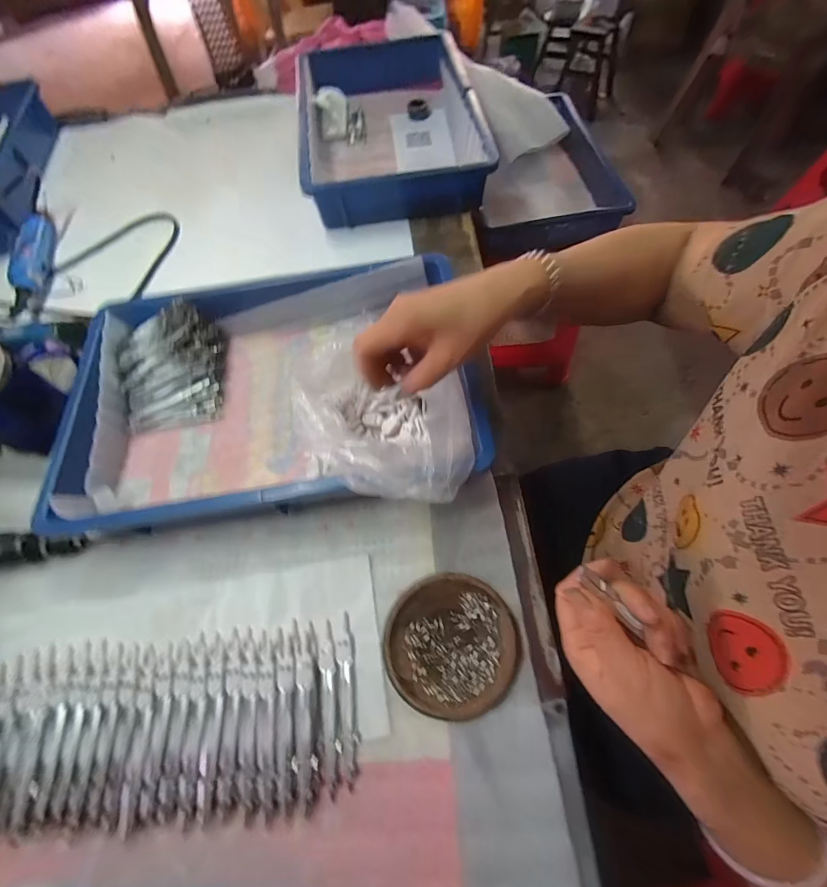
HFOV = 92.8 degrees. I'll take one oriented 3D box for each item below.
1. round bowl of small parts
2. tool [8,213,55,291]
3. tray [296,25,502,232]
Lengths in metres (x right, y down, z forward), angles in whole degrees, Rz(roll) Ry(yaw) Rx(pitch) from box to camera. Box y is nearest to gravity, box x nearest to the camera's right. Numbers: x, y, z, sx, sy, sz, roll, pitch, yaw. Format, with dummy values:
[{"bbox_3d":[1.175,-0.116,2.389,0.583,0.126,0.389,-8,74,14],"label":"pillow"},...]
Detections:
[{"bbox_3d":[0.033,0.177,0.351,0.115,0.014,0.109,-1,65,3],"label":"round bowl of small parts"},{"bbox_3d":[-0.583,-0.297,0.605,0.032,0.035,0.167,-17,65,-5],"label":"tool"},{"bbox_3d":[-0.043,-0.555,0.686,0.285,0.082,0.434,-8,65,0],"label":"tray"}]

